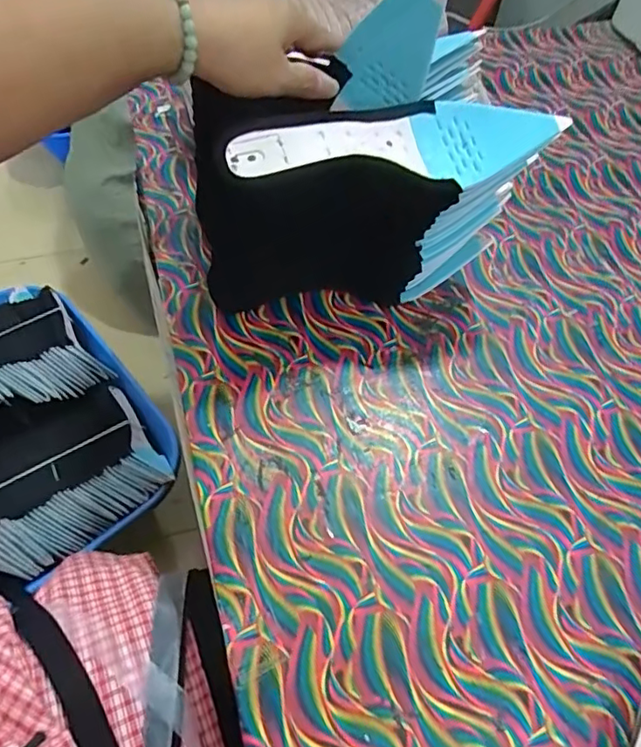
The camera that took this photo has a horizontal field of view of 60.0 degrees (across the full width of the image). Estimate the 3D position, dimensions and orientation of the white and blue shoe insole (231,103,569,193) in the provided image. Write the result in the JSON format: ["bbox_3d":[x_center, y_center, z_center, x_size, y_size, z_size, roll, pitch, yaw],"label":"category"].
[{"bbox_3d":[0.053,-0.167,0.400,0.235,0.031,0.055,-7,58,-8],"label":"white and blue shoe insole"}]

